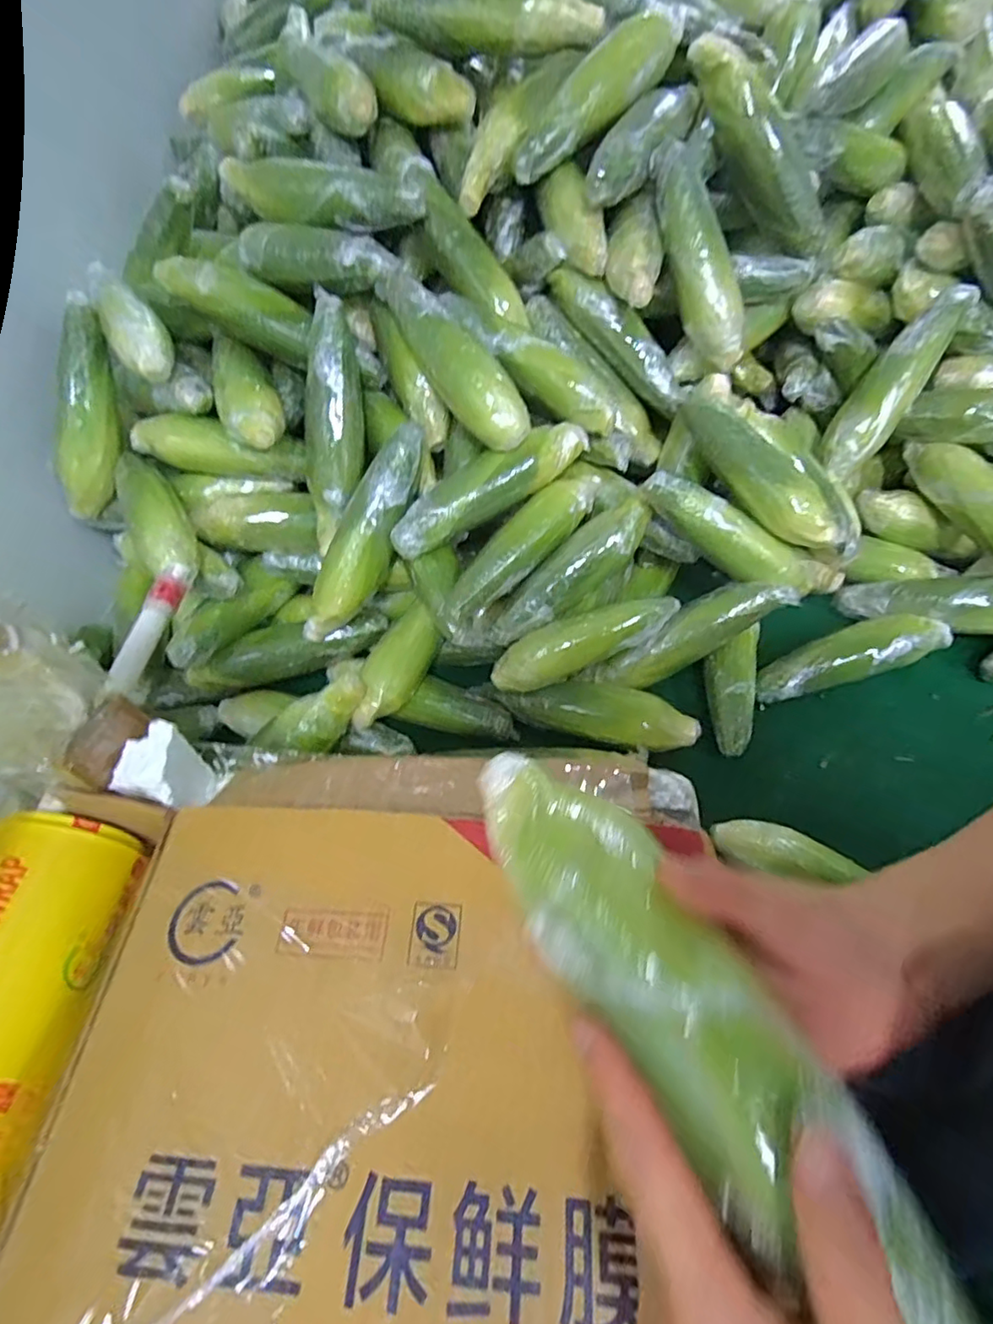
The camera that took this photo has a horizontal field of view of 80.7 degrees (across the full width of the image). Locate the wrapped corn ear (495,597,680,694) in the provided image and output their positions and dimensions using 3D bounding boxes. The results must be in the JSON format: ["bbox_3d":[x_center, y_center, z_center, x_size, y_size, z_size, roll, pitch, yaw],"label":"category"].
[{"bbox_3d":[0.099,-0.024,0.659,0.215,0.057,0.054,-17,53,-7],"label":"wrapped corn ear"}]

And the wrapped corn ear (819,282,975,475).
[{"bbox_3d":[0.458,-0.320,0.679,0.057,0.051,0.227,41,106,29],"label":"wrapped corn ear"}]

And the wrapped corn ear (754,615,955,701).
[{"bbox_3d":[0.409,-0.007,0.677,0.221,0.042,0.057,-16,53,-6],"label":"wrapped corn ear"}]

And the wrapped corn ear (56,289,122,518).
[{"bbox_3d":[-0.486,-0.294,0.688,0.063,0.242,0.049,13,15,15],"label":"wrapped corn ear"}]

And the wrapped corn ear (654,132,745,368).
[{"bbox_3d":[0.224,-0.456,0.666,0.055,0.239,0.058,-26,14,-14],"label":"wrapped corn ear"}]

